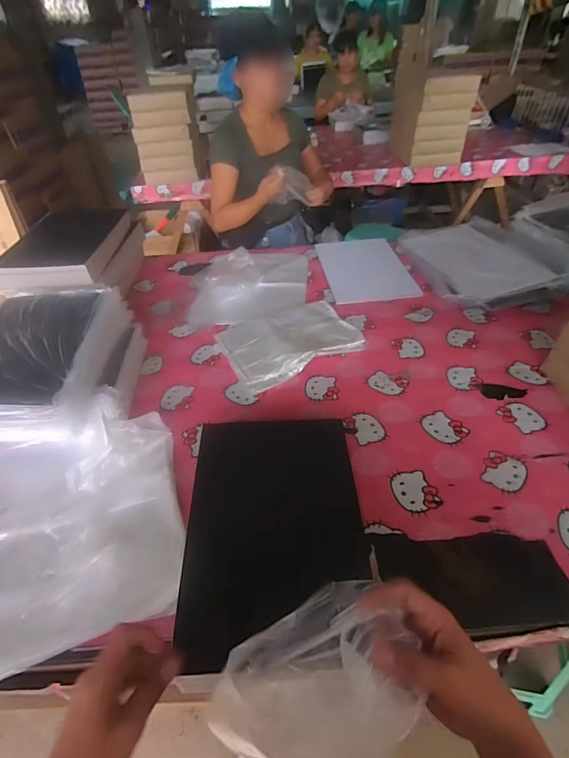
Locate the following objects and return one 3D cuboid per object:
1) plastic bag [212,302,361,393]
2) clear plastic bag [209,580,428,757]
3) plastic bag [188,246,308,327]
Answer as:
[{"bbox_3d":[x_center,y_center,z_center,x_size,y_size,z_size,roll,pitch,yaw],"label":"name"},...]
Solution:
[{"bbox_3d":[0.015,-0.101,1.009,0.328,0.036,0.254,-18,44,-16],"label":"plastic bag"},{"bbox_3d":[0.026,0.269,0.346,0.158,0.061,0.134,-20,46,-19],"label":"clear plastic bag"},{"bbox_3d":[-0.099,-0.292,1.224,0.340,0.048,0.380,-3,42,0],"label":"plastic bag"}]

